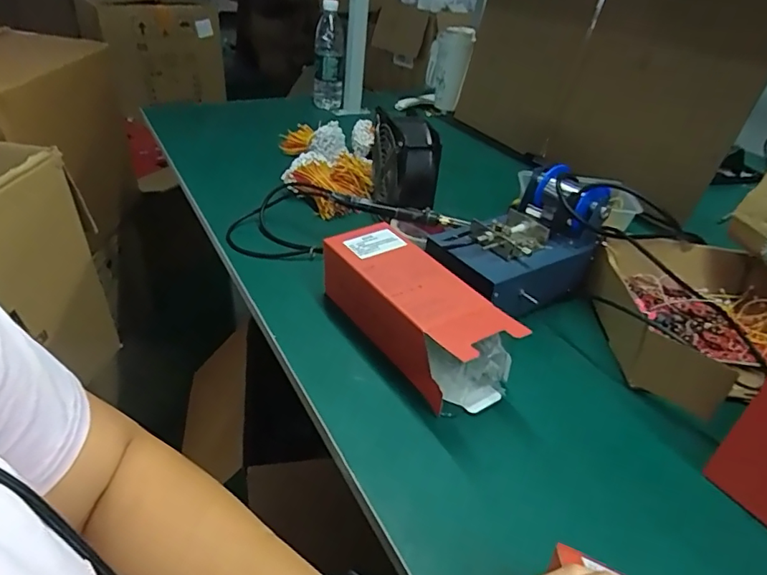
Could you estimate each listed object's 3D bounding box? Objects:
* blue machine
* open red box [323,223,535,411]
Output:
[{"bbox_3d":[0.161,-0.052,0.612,0.212,0.133,0.139,-23,43,-35],"label":"blue machine"},{"bbox_3d":[0.031,0.022,0.526,0.082,0.081,0.226,-18,40,-30],"label":"open red box"}]

